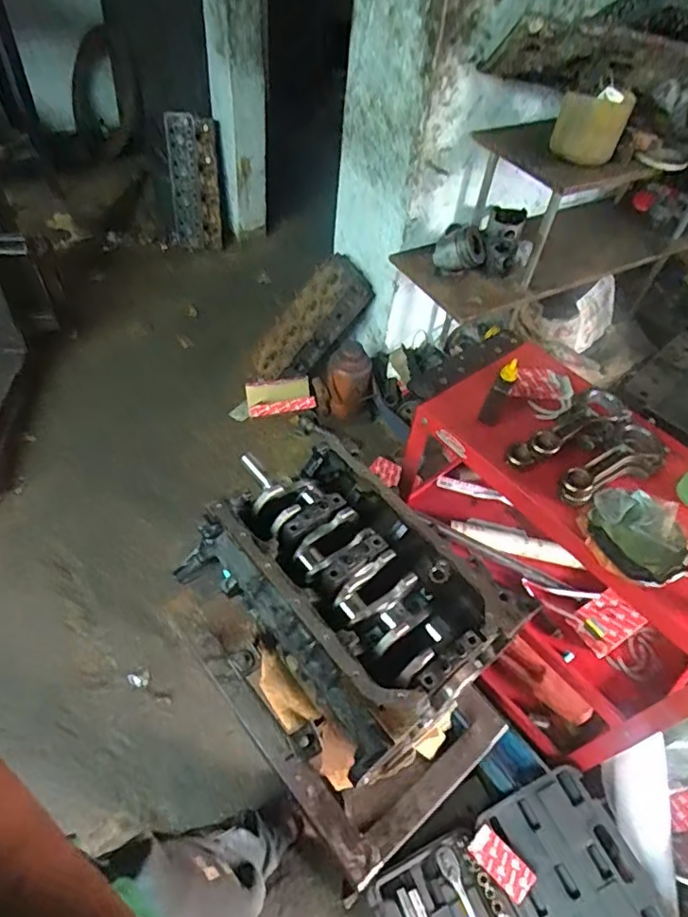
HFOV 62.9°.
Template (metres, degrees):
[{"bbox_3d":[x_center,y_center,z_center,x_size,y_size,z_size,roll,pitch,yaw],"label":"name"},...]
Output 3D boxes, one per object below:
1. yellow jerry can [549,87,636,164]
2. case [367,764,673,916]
[{"bbox_3d":[0.593,-0.785,1.332,0.154,0.161,0.139,-30,58,-27],"label":"yellow jerry can"},{"bbox_3d":[0.331,0.864,1.069,0.483,0.121,0.322,-17,53,-20],"label":"case"}]

